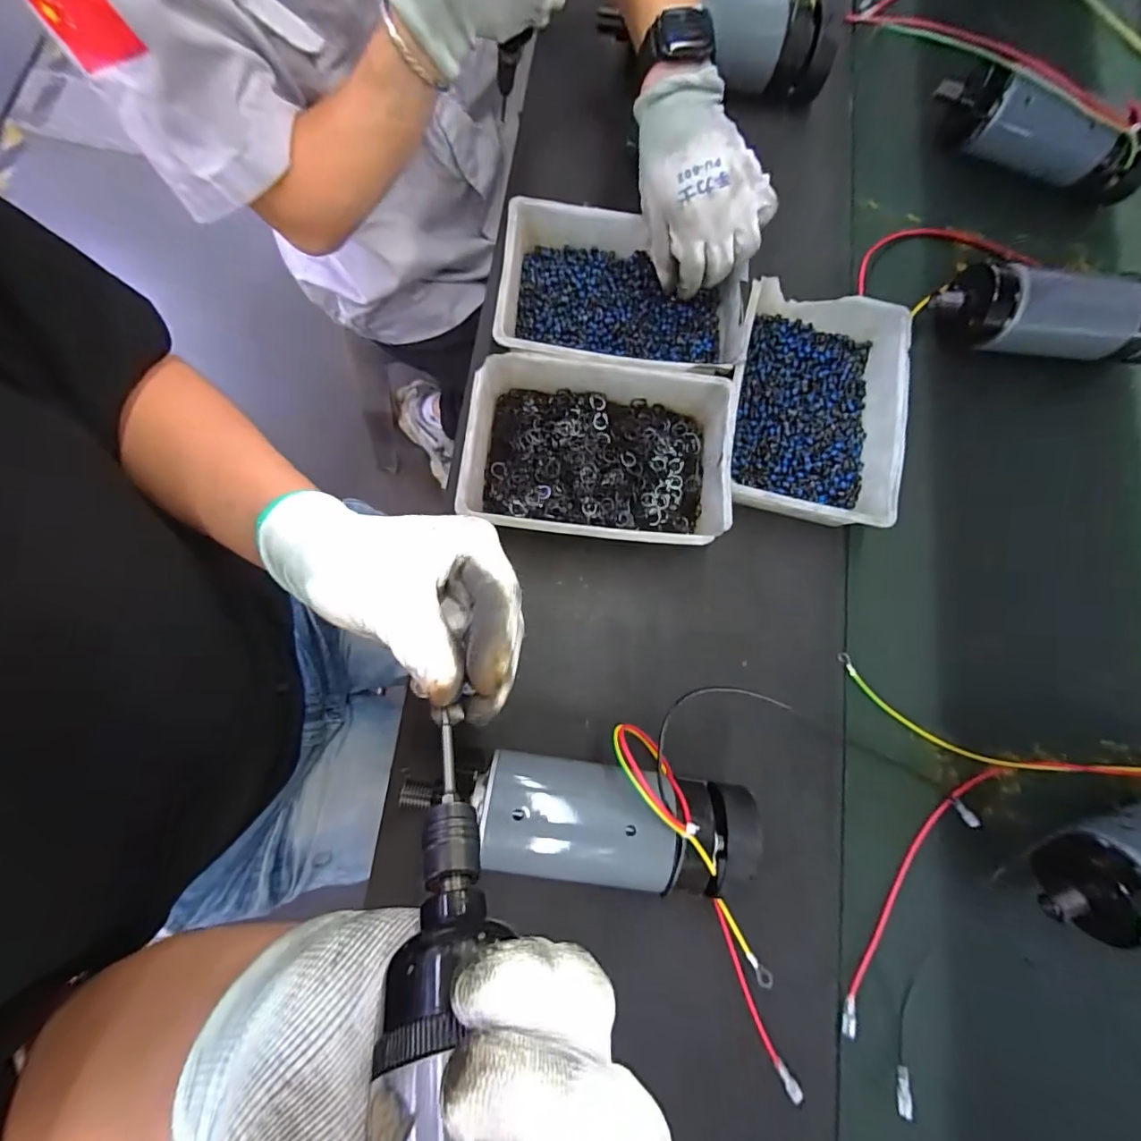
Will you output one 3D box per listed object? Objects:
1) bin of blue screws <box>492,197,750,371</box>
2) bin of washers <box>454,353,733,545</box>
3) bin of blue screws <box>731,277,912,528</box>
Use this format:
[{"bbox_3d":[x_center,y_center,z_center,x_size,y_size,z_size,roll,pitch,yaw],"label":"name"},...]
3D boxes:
[{"bbox_3d":[0.045,-0.229,0.438,0.201,0.058,0.144,4,77,1],"label":"bin of blue screws"},{"bbox_3d":[0.022,-0.088,0.413,0.199,0.062,0.139,5,77,1],"label":"bin of washers"},{"bbox_3d":[0.206,-0.139,0.439,0.145,0.051,0.207,13,77,3],"label":"bin of blue screws"}]

